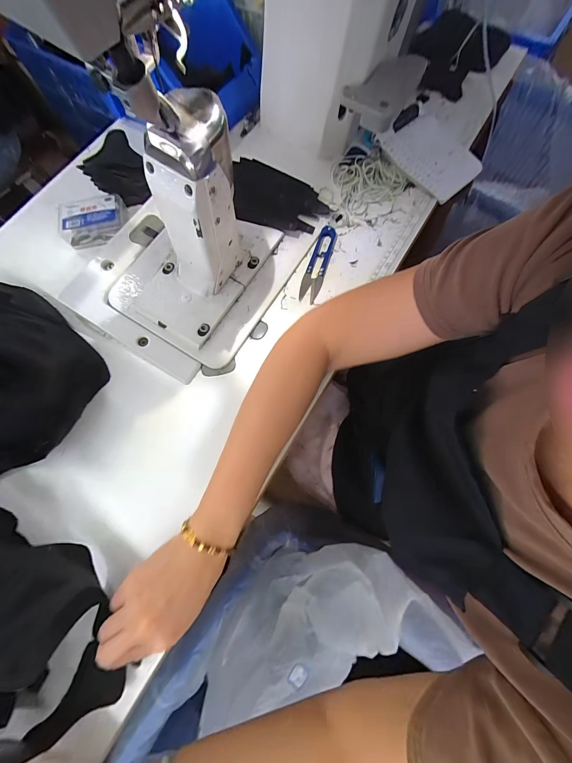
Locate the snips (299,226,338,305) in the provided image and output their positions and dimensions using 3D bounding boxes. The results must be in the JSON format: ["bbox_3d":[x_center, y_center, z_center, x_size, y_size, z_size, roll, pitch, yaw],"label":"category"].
[{"bbox_3d":[0.045,-0.165,0.414,0.027,0.007,0.121,17,74,7],"label":"snips"}]

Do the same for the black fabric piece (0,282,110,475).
[{"bbox_3d":[-0.315,-0.039,0.337,0.130,0.103,0.258,-31,74,-8],"label":"black fabric piece"}]

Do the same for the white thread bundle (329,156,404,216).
[{"bbox_3d":[0.122,-0.303,0.449,0.093,0.019,0.087,-23,73,-6],"label":"white thread bundle"}]

